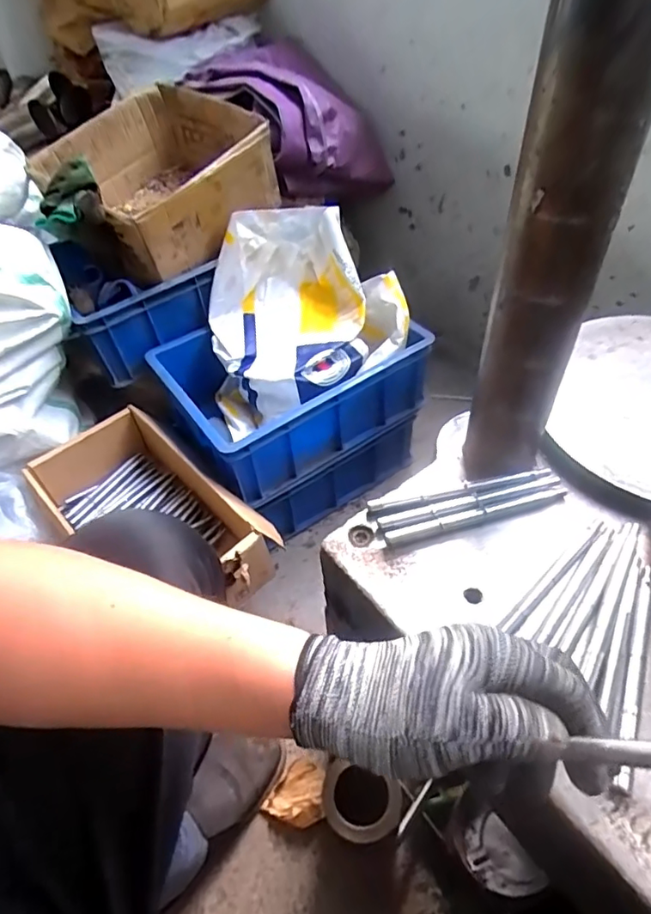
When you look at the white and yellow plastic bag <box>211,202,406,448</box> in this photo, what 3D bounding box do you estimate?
[{"bbox_3d":[-0.035,-0.227,0.913,0.321,0.243,0.314,-7,49,-2],"label":"white and yellow plastic bag"}]

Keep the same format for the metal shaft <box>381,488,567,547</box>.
[{"bbox_3d":[0.126,0.048,0.455,0.159,0.005,0.010,-14,49,-8],"label":"metal shaft"}]

